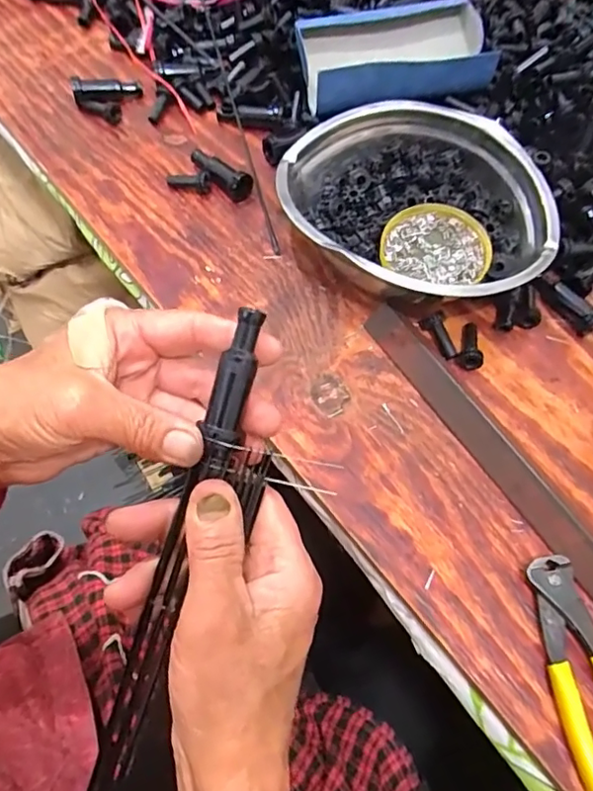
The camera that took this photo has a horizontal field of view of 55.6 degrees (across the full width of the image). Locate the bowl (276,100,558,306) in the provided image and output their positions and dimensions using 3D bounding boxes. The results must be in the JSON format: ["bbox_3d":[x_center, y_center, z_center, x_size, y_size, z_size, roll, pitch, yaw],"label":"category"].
[{"bbox_3d":[0.095,-0.146,0.461,0.200,0.062,0.197,1,62,-2],"label":"bowl"}]

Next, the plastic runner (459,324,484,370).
[{"bbox_3d":[0.137,-0.040,0.434,0.017,0.018,0.039,17,63,7],"label":"plastic runner"}]

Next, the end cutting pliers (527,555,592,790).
[{"bbox_3d":[0.172,0.176,0.327,0.039,0.015,0.158,-6,63,-5],"label":"end cutting pliers"}]

